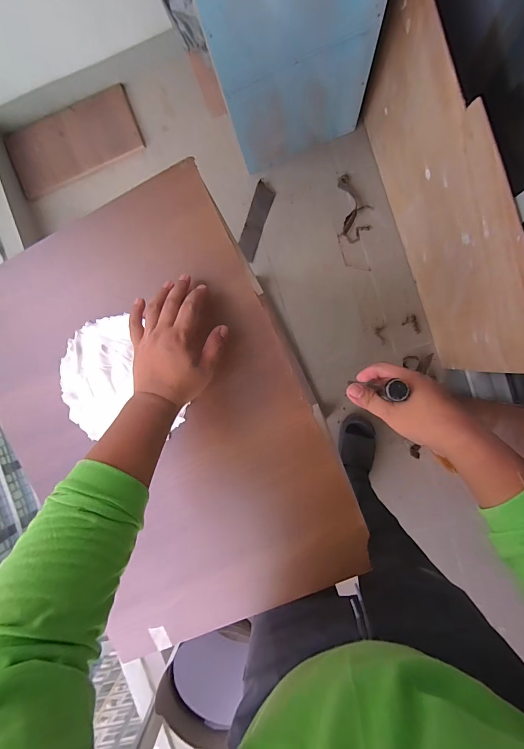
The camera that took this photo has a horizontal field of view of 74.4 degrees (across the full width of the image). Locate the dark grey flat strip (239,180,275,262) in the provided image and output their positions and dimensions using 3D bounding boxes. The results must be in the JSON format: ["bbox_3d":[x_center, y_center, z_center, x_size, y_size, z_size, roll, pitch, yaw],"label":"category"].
[{"bbox_3d":[-0.019,-0.495,1.119,0.060,0.015,0.236,20,96,5],"label":"dark grey flat strip"}]

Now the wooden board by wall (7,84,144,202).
[{"bbox_3d":[-0.615,-0.759,1.127,0.424,0.021,0.203,-24,101,2],"label":"wooden board by wall"}]

